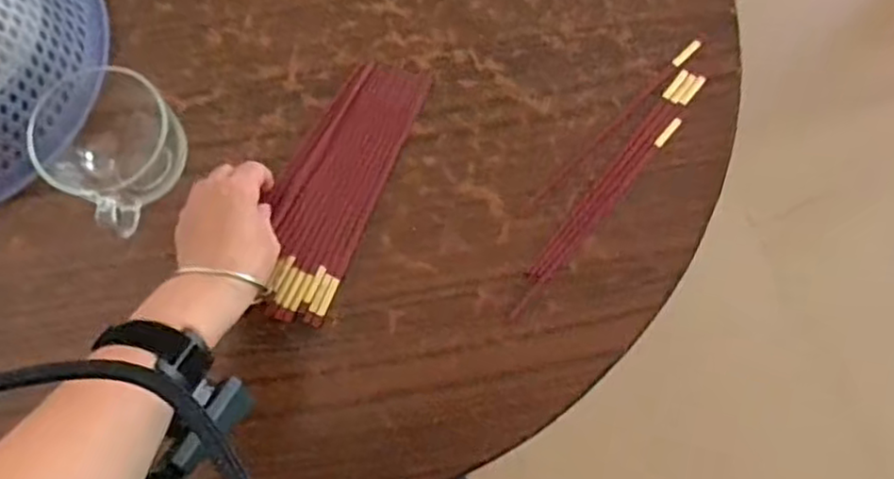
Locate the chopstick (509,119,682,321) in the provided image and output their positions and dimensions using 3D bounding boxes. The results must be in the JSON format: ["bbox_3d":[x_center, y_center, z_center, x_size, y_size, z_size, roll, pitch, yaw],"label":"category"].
[{"bbox_3d":[0.129,-0.019,0.570,0.009,0.008,0.225,40,80,9],"label":"chopstick"}]

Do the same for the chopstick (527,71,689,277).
[{"bbox_3d":[0.142,-0.059,0.582,0.008,0.007,0.230,37,79,9],"label":"chopstick"}]

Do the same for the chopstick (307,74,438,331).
[{"bbox_3d":[-0.061,-0.037,0.575,0.009,0.007,0.236,22,77,6],"label":"chopstick"}]

